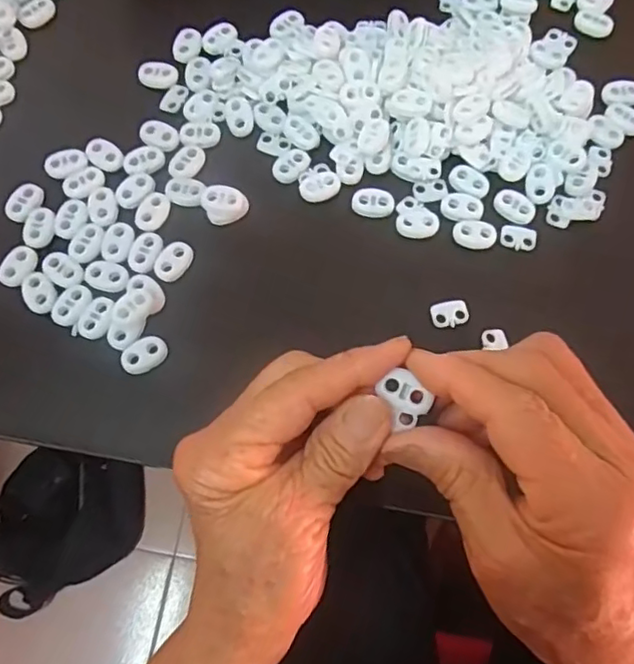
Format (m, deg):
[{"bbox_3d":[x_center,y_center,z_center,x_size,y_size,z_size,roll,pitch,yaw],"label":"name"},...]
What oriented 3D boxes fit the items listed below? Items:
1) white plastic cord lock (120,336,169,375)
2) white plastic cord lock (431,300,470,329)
[{"bbox_3d":[-0.085,0.012,0.300,0.023,0.006,0.014,-30,75,-9],"label":"white plastic cord lock"},{"bbox_3d":[0.068,-0.009,0.311,0.020,0.004,0.013,-13,73,-4],"label":"white plastic cord lock"}]

